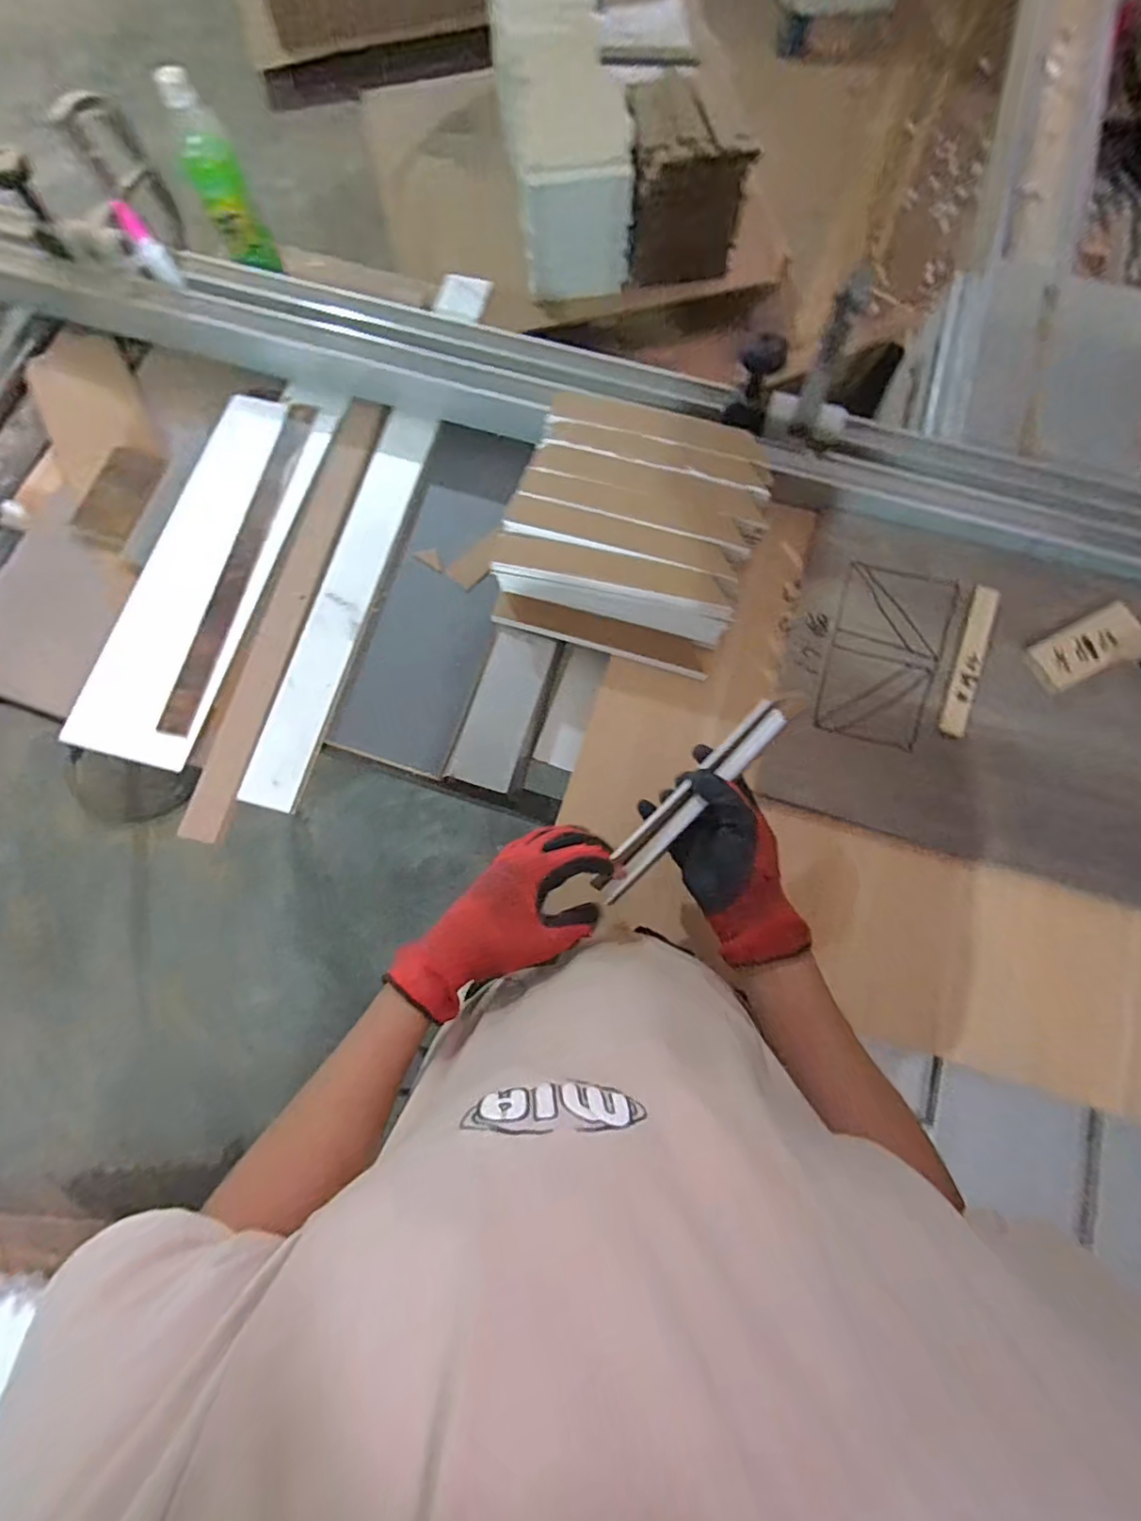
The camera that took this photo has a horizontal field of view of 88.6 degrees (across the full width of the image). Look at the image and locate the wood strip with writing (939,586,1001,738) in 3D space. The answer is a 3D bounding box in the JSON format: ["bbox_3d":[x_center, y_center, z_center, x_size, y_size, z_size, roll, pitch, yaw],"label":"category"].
[{"bbox_3d":[0.428,-0.107,0.628,0.027,0.016,0.177,21,76,6],"label":"wood strip with writing"}]

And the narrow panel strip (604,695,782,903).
[{"bbox_3d":[0.102,0.034,0.500,0.033,0.012,0.212,42,90,11],"label":"narrow panel strip"}]

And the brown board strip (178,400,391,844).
[{"bbox_3d":[-0.331,-0.190,0.704,0.047,0.022,0.578,14,76,5],"label":"brown board strip"}]

